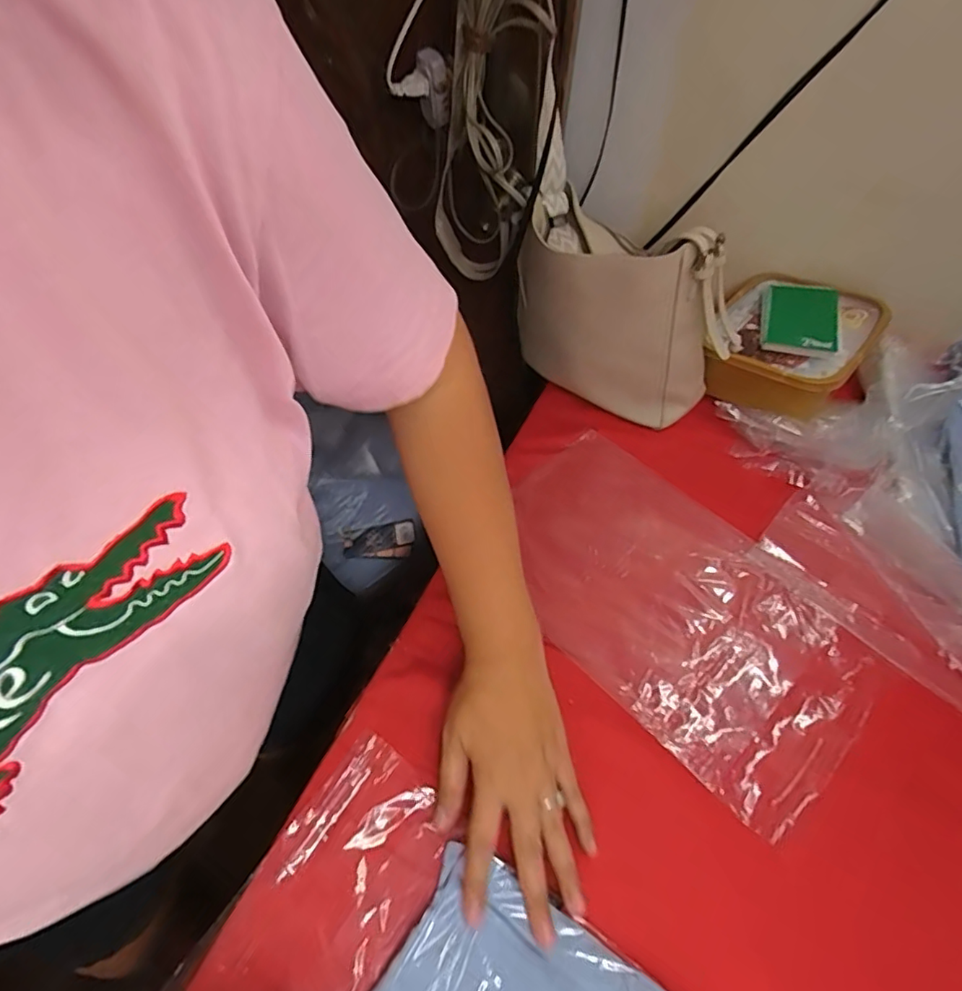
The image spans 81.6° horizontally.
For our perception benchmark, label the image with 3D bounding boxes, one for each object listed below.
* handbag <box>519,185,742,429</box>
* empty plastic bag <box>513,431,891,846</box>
[{"bbox_3d":[0.143,-0.199,0.628,0.246,0.208,0.107,33,61,24],"label":"handbag"},{"bbox_3d":[0.172,0.093,0.538,0.216,0.015,0.367,-34,59,-22],"label":"empty plastic bag"}]

